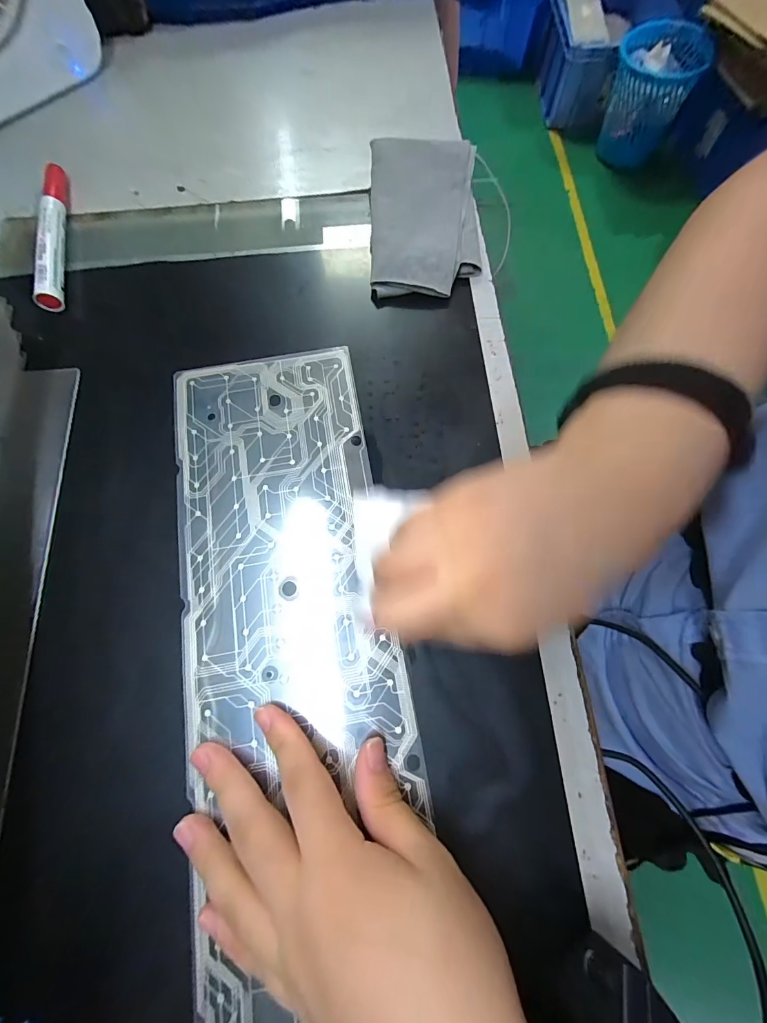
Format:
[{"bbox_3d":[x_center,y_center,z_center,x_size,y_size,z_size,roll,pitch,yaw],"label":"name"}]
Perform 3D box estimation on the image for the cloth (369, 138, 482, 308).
[{"bbox_3d":[0.032,-0.226,0.296,0.081,0.020,0.138,0,73,0],"label":"cloth"}]

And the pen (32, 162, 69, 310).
[{"bbox_3d":[-0.253,-0.216,0.293,0.017,0.018,0.140,-11,74,-3],"label":"pen"}]

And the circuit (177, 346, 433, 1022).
[{"bbox_3d":[-0.052,0.092,0.208,0.127,0.011,0.413,-6,74,-1],"label":"circuit"}]

